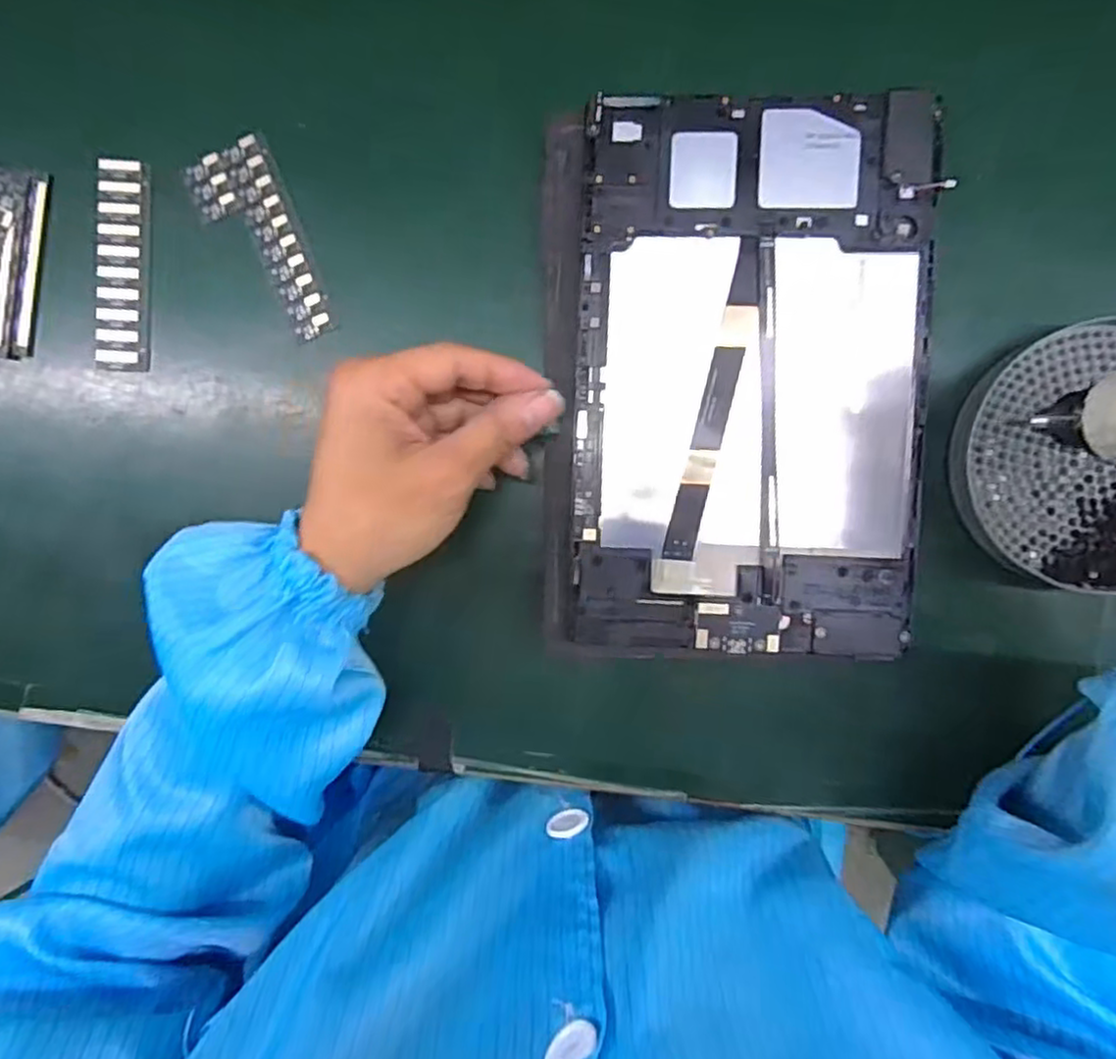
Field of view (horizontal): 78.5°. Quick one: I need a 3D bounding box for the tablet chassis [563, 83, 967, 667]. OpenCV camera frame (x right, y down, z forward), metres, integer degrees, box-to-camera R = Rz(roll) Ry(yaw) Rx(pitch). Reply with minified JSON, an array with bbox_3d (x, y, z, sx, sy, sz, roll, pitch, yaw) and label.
[{"bbox_3d":[0.084,-0.066,0.306,0.149,0.015,0.238,3,93,5],"label":"tablet chassis"}]

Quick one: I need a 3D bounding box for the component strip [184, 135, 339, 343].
[{"bbox_3d":[-0.143,-0.137,0.329,0.041,0.004,0.099,-23,89,5],"label":"component strip"}]

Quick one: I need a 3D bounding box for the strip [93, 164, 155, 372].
[{"bbox_3d":[-0.214,-0.130,0.336,0.025,0.006,0.102,4,91,4],"label":"strip"}]

